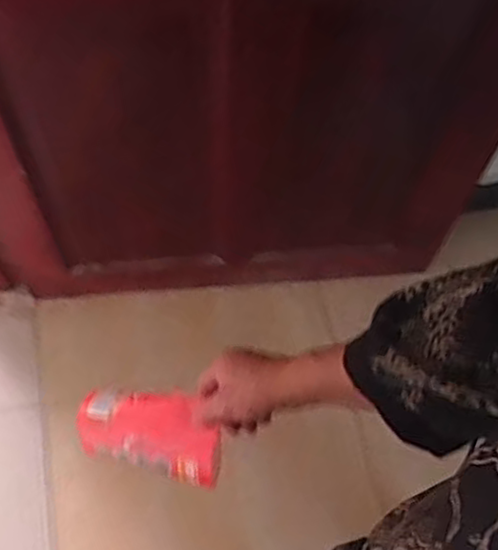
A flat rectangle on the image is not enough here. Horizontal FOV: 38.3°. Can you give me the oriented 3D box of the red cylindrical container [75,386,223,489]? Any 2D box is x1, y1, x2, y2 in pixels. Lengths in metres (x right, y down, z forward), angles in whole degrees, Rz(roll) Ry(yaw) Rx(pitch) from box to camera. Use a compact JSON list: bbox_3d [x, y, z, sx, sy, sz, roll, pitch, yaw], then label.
[{"bbox_3d":[-0.097,0.147,0.696,0.159,0.065,0.070,13,64,20],"label":"red cylindrical container"}]

